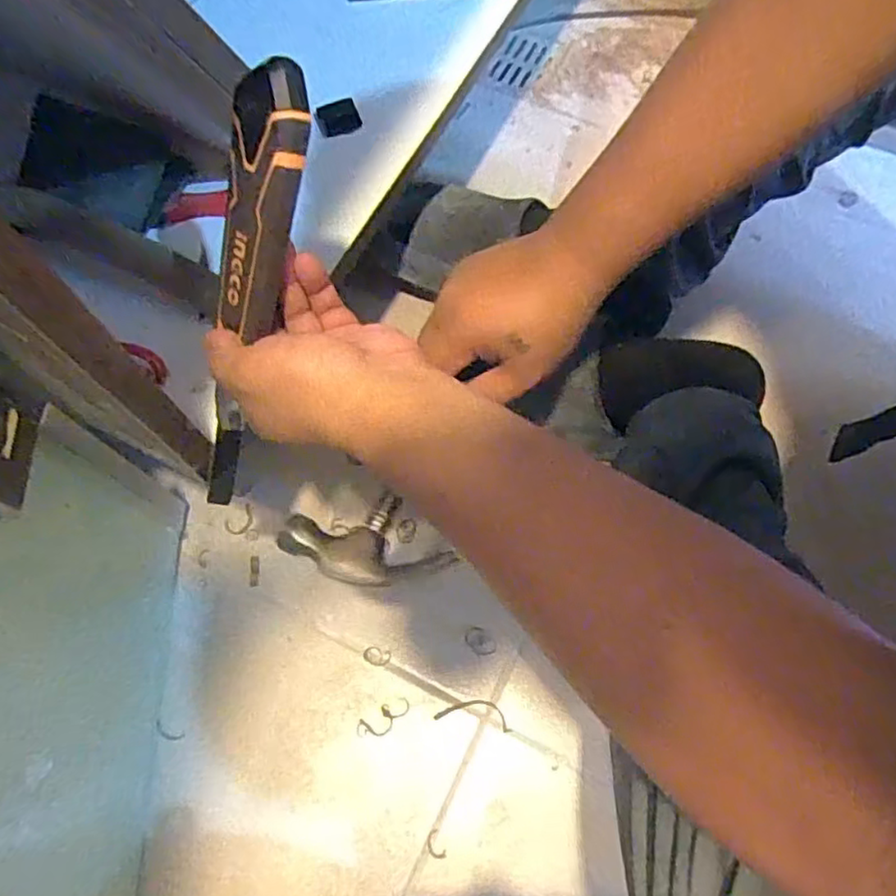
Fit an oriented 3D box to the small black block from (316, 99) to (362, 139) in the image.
[{"bbox_3d":[-0.086,-0.259,0.510,0.034,0.006,0.030,-22,71,-9],"label":"small black block"}]

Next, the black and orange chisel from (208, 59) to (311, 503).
[{"bbox_3d":[-0.111,-0.072,0.363,0.041,0.250,0.033,25,34,8],"label":"black and orange chisel"}]

